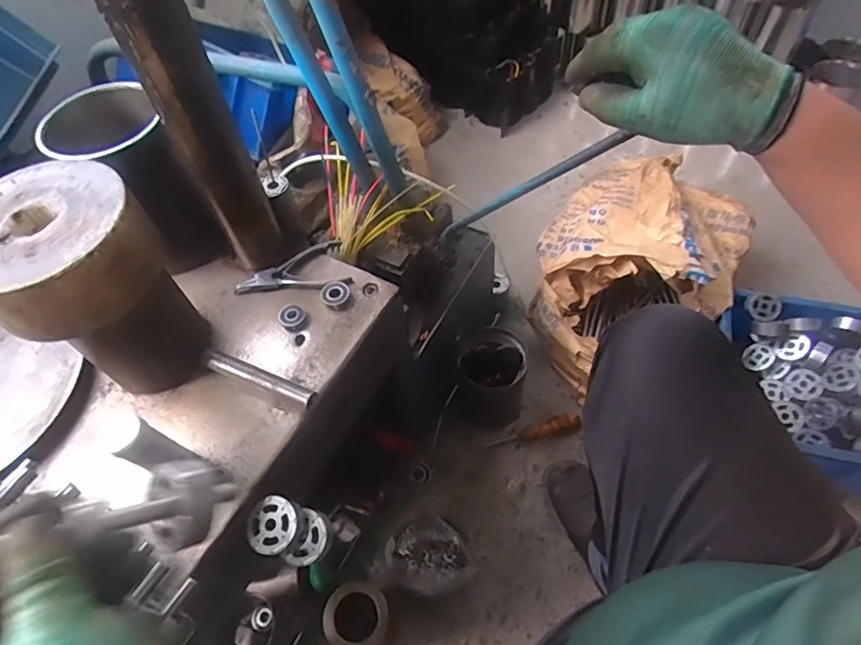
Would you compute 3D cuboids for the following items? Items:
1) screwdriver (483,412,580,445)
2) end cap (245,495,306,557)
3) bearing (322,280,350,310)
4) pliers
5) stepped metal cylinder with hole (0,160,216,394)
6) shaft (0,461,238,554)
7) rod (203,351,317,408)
[{"bbox_3d":[0.194,0.204,0.978,0.170,0.031,0.035,-12,56,-3],"label":"screwdriver"},{"bbox_3d":[-0.154,0.199,0.518,0.053,0.018,0.053,-2,71,7],"label":"end cap"},{"bbox_3d":[-0.114,-0.034,0.631,0.032,0.013,0.037,-11,56,-2],"label":"bearing"},{"bbox_3d":[-0.173,-0.061,0.659,0.136,0.016,0.081,-18,56,-7],"label":"pliers"},{"bbox_3d":[-0.310,-0.023,0.507,0.136,0.211,0.136,31,64,23],"label":"stepped metal cylinder with hole"},{"bbox_3d":[-0.185,0.108,0.283,0.151,0.046,0.037,-1,44,-44],"label":"shaft"},{"bbox_3d":[-0.186,0.060,0.565,0.136,0.013,0.020,18,59,16],"label":"rod"}]

